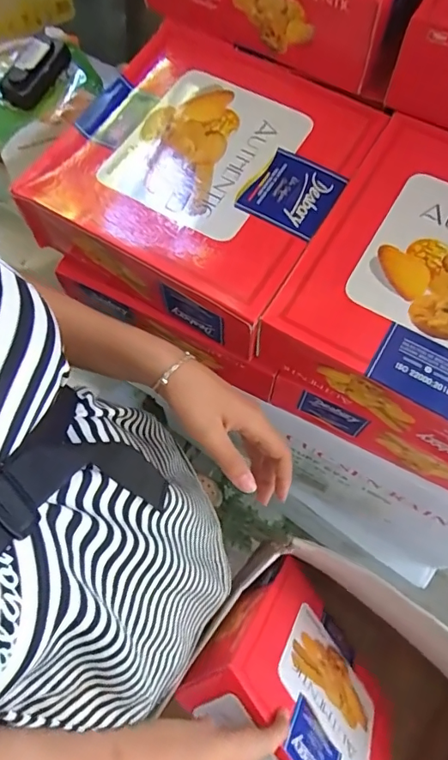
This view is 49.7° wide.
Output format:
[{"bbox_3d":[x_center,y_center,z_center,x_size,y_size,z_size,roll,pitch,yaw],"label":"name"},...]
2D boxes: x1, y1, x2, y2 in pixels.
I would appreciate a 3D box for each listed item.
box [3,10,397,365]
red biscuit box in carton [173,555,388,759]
[{"bbox_3d":[-0.013,-0.204,0.499,0.262,0.086,0.271,31,73,12],"label":"box"},{"bbox_3d":[0.103,0.409,0.628,0.077,0.270,0.268,-39,85,25],"label":"red biscuit box in carton"}]

